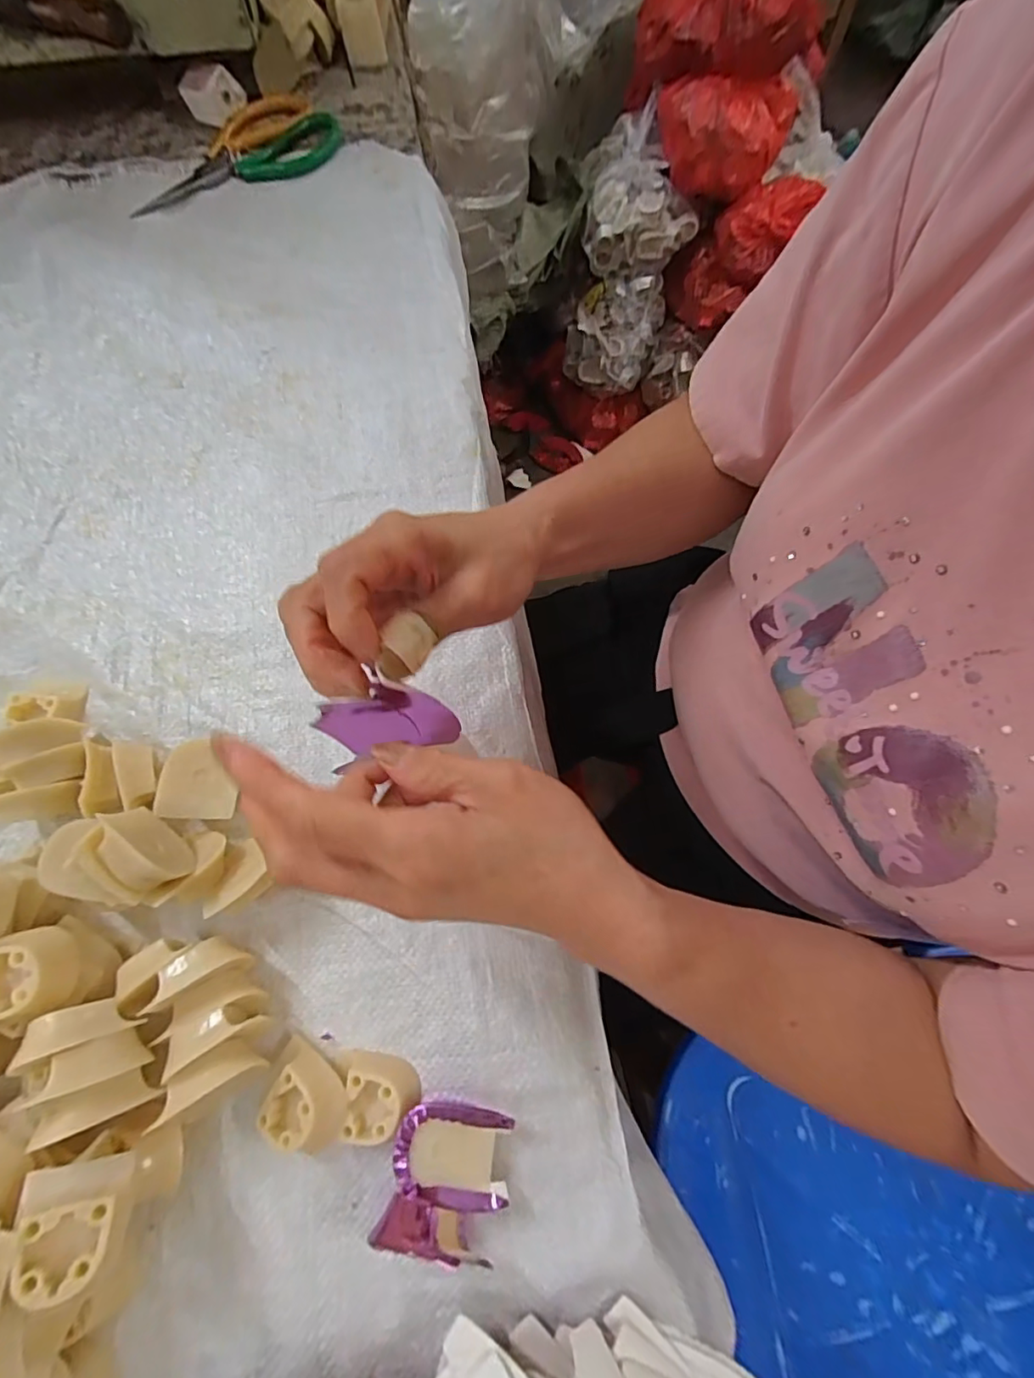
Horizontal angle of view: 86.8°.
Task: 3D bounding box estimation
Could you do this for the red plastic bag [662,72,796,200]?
[{"bbox_3d":[0.354,-0.944,0.930,0.226,0.107,0.146,3,72,0],"label":"red plastic bag"}]

